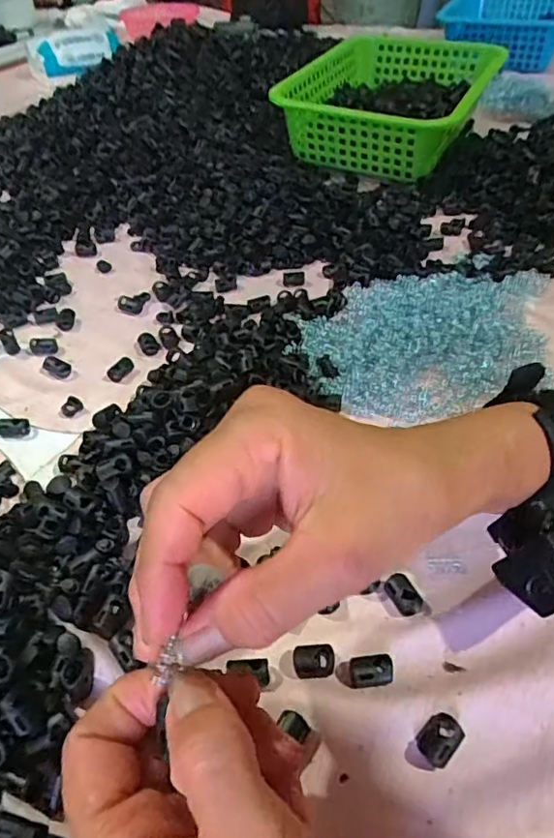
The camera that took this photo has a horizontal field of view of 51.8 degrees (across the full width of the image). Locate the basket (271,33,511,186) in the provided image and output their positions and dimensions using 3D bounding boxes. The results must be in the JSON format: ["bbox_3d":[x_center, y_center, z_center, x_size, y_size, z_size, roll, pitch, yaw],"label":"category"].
[{"bbox_3d":[0.142,-0.403,0.719,0.209,0.084,0.297,19,49,20],"label":"basket"}]

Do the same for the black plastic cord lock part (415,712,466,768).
[{"bbox_3d":[0.070,0.138,0.246,0.015,0.008,0.020,32,54,30],"label":"black plastic cord lock part"}]

